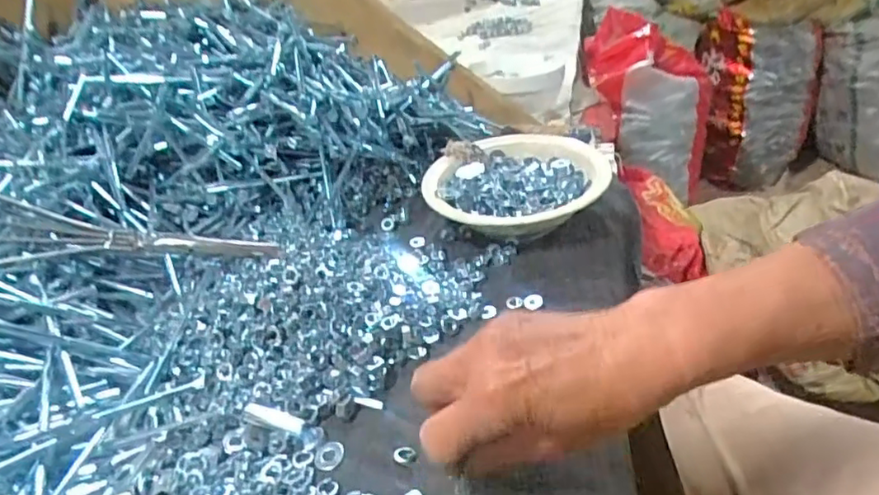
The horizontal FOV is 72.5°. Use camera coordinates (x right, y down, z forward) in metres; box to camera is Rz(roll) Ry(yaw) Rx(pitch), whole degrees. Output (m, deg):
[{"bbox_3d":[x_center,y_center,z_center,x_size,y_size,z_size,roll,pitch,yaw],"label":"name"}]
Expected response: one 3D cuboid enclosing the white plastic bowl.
[{"bbox_3d":[0.076,-0.056,0.582,0.176,0.048,0.173,-6,32,4],"label":"white plastic bowl"}]

